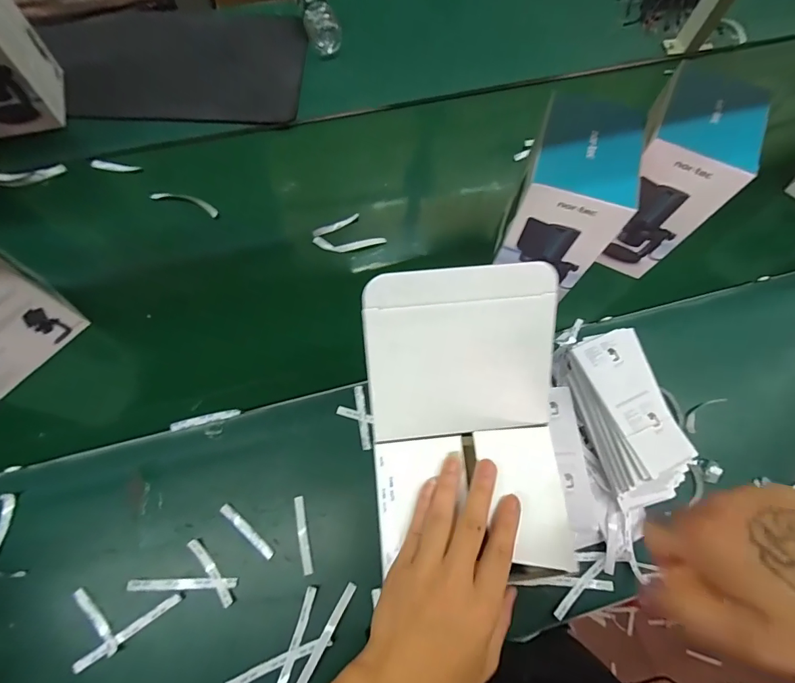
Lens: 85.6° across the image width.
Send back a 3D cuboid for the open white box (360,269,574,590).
[{"bbox_3d":[0.054,0.062,0.335,0.144,0.043,0.231,-4,99,-2],"label":"open white box"}]

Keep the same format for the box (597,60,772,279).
[{"bbox_3d":[0.365,-0.212,0.607,0.114,0.222,0.121,22,70,5],"label":"box"}]

